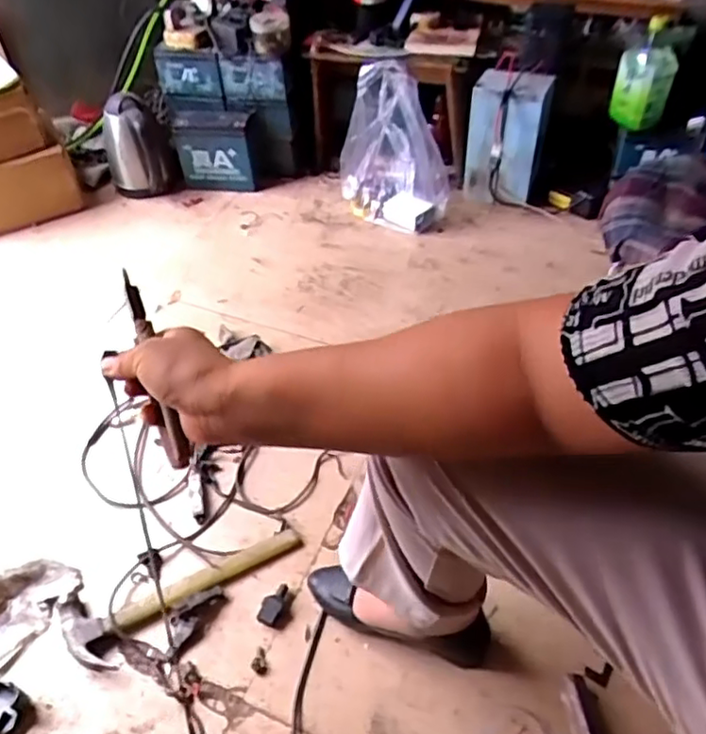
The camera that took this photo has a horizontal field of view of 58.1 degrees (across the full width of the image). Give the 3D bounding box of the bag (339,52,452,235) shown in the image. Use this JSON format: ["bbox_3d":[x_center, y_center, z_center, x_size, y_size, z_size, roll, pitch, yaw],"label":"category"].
[{"bbox_3d":[0.094,-0.497,1.438,0.254,0.311,0.219,0,46,3],"label":"bag"}]

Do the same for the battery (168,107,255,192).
[{"bbox_3d":[-0.334,-0.528,1.558,0.203,0.166,0.112,13,49,14],"label":"battery"}]

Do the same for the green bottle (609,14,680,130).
[{"bbox_3d":[0.628,-0.631,1.359,0.112,0.207,0.139,15,49,16],"label":"green bottle"}]

